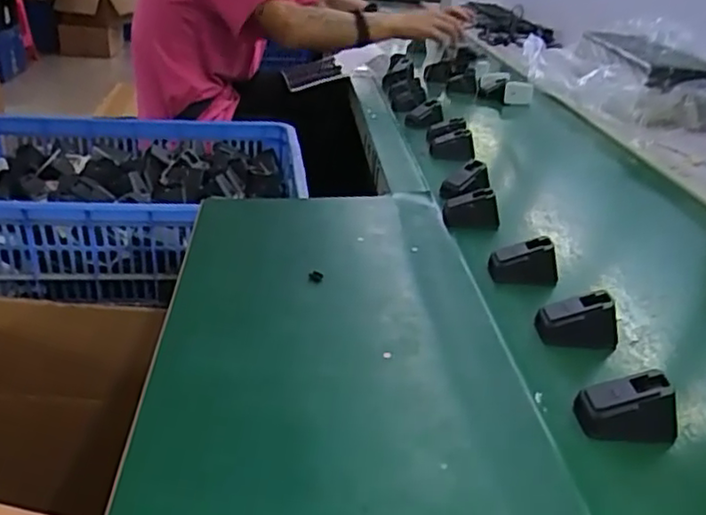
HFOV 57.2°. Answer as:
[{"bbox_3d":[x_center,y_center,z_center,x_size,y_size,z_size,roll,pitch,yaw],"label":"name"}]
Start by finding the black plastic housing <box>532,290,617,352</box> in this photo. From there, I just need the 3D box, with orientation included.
[{"bbox_3d":[0.200,0.055,0.575,0.066,0.038,0.028,5,27,3],"label":"black plastic housing"}]

